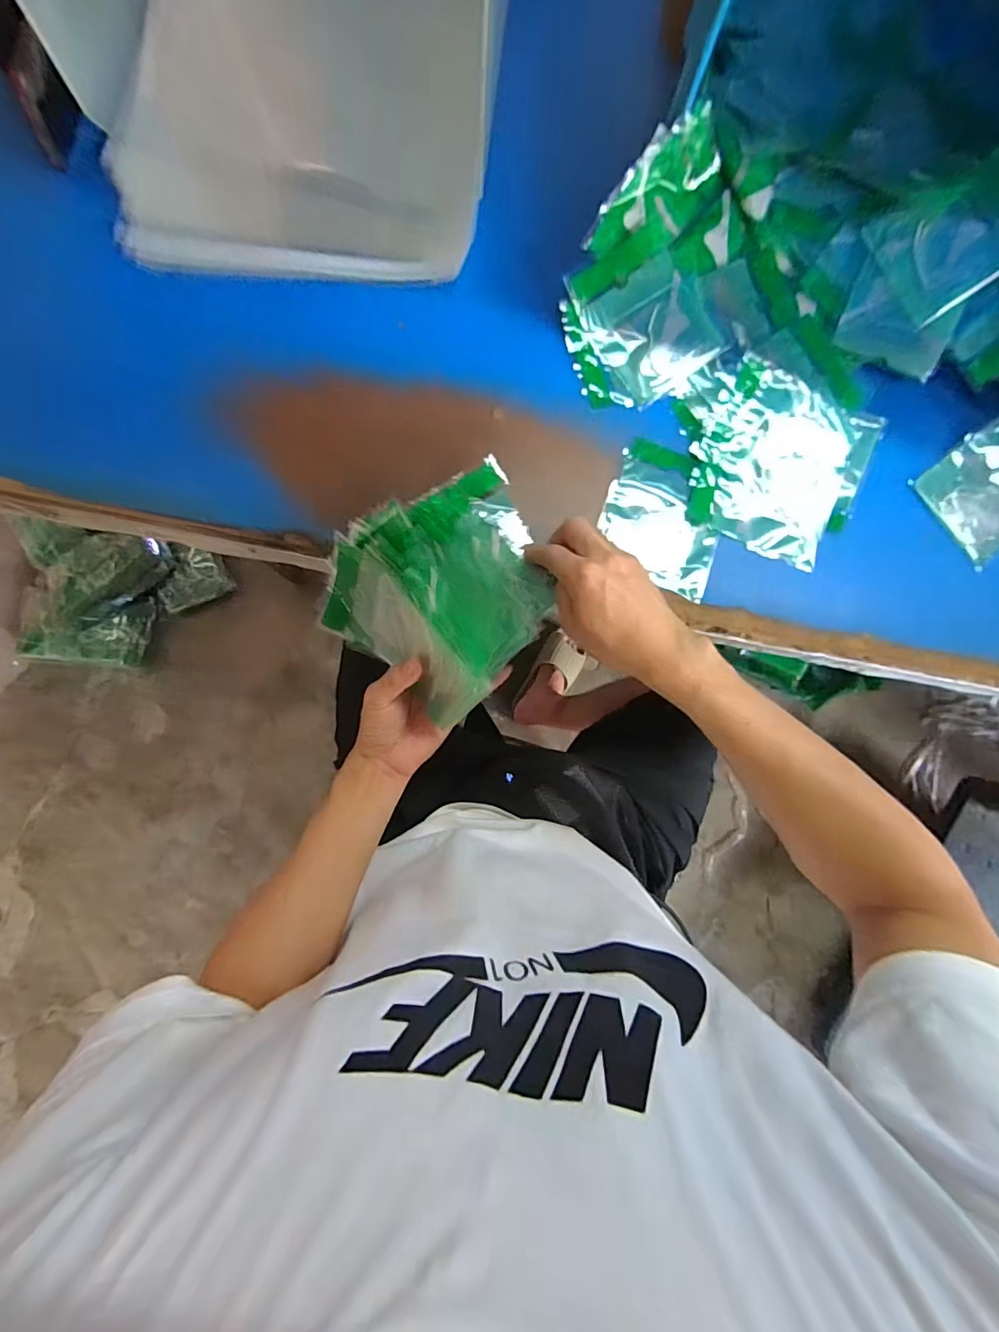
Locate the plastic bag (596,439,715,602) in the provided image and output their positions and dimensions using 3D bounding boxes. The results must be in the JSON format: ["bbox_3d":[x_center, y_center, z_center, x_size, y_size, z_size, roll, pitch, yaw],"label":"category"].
[{"bbox_3d":[0.151,-0.138,0.454,0.108,0.008,0.126,20,83,-1],"label":"plastic bag"}]

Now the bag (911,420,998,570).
[{"bbox_3d":[0.488,-0.177,0.484,0.141,0.019,0.105,-33,86,-6],"label":"bag"}]

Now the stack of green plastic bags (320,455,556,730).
[{"bbox_3d":[-0.046,-0.064,0.413,0.167,0.082,0.174,43,87,0],"label":"stack of green plastic bags"}]

